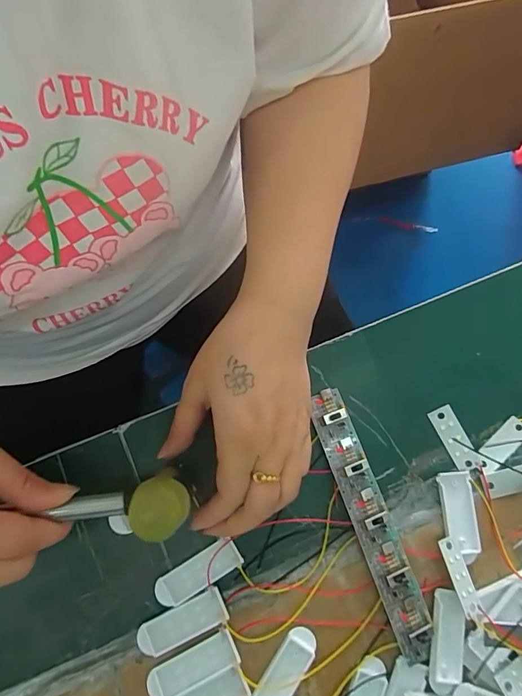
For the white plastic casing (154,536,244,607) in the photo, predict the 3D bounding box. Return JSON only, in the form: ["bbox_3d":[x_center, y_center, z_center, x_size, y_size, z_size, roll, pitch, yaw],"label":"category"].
[{"bbox_3d":[-0.041,0.144,0.285,0.057,0.004,0.020,-30,84,-7],"label":"white plastic casing"}]

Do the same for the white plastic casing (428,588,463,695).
[{"bbox_3d":[0.114,0.180,0.272,0.019,0.006,0.056,7,81,-2],"label":"white plastic casing"}]

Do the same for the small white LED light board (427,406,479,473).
[{"bbox_3d":[0.133,0.062,0.305,0.016,0.004,0.045,-29,82,13],"label":"small white LED light board"}]

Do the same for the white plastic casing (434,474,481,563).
[{"bbox_3d":[0.130,0.111,0.292,0.021,0.005,0.055,-3,81,-4],"label":"white plastic casing"}]

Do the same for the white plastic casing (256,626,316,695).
[{"bbox_3d":[0.014,0.203,0.273,0.021,0.005,0.058,35,81,2],"label":"white plastic casing"}]

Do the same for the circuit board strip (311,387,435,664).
[{"bbox_3d":[0.070,0.110,0.288,0.025,0.019,0.170,-19,76,-5],"label":"circuit board strip"}]

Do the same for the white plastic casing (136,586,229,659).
[{"bbox_3d":[-0.050,0.173,0.277,0.058,0.006,0.021,-25,84,-7],"label":"white plastic casing"}]

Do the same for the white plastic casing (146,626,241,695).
[{"bbox_3d":[-0.042,0.196,0.272,0.057,0.005,0.021,-28,84,-7],"label":"white plastic casing"}]

